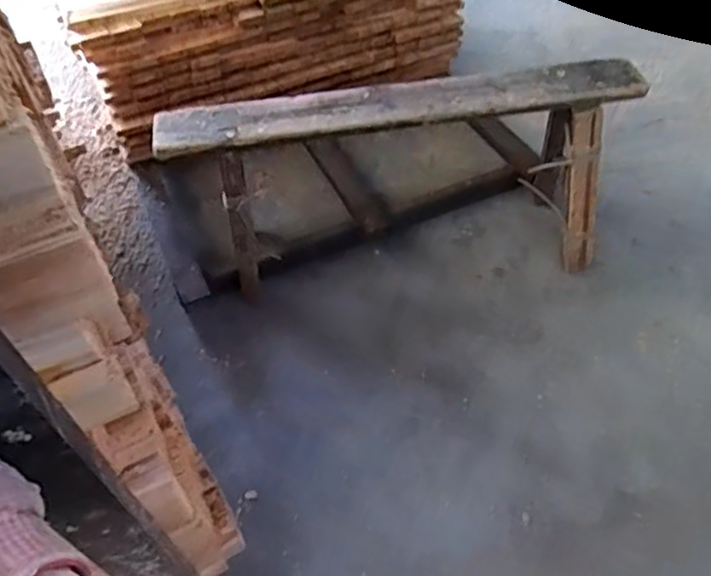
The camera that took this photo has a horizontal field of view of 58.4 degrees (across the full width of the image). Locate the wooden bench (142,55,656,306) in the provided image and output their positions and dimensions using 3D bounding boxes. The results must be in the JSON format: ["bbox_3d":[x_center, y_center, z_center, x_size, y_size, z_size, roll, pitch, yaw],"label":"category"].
[{"bbox_3d":[0.101,-0.243,1.426,0.937,0.432,0.304,-7,51,-5],"label":"wooden bench"}]

